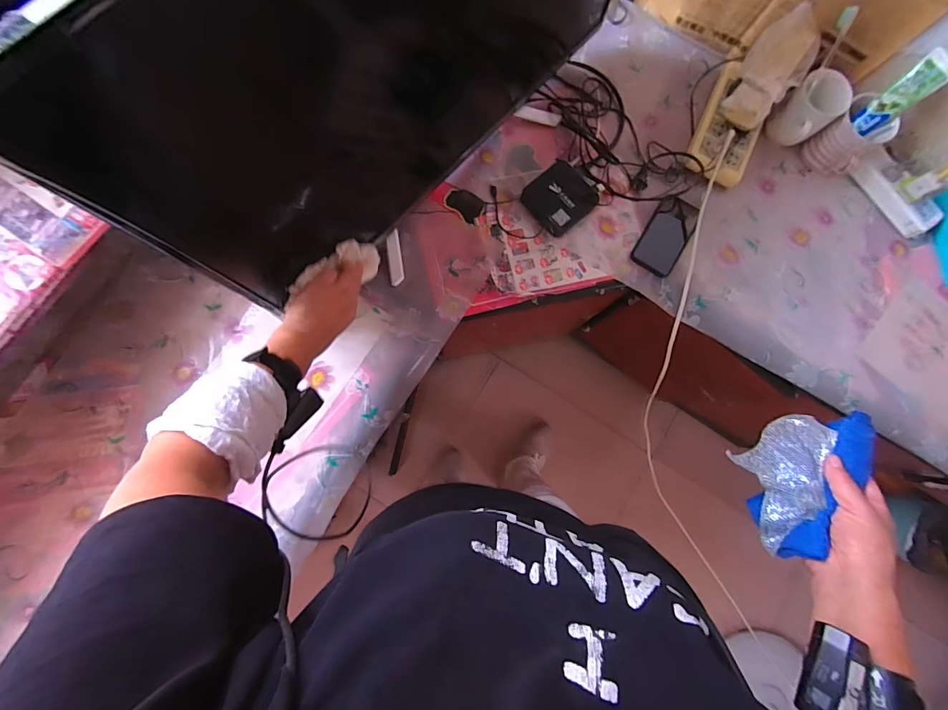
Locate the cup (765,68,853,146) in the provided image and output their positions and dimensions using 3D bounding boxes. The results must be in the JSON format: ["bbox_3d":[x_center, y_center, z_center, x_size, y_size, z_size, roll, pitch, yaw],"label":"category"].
[{"bbox_3d":[0.538,-0.396,0.656,0.078,0.085,0.077,0,82,-3],"label":"cup"}]

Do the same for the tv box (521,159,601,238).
[{"bbox_3d":[0.143,-0.262,0.671,0.100,0.019,0.104,44,82,3],"label":"tv box"}]

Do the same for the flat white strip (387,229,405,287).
[{"bbox_3d":[-0.127,-0.156,0.651,0.023,0.005,0.084,-7,99,-20],"label":"flat white strip"}]

